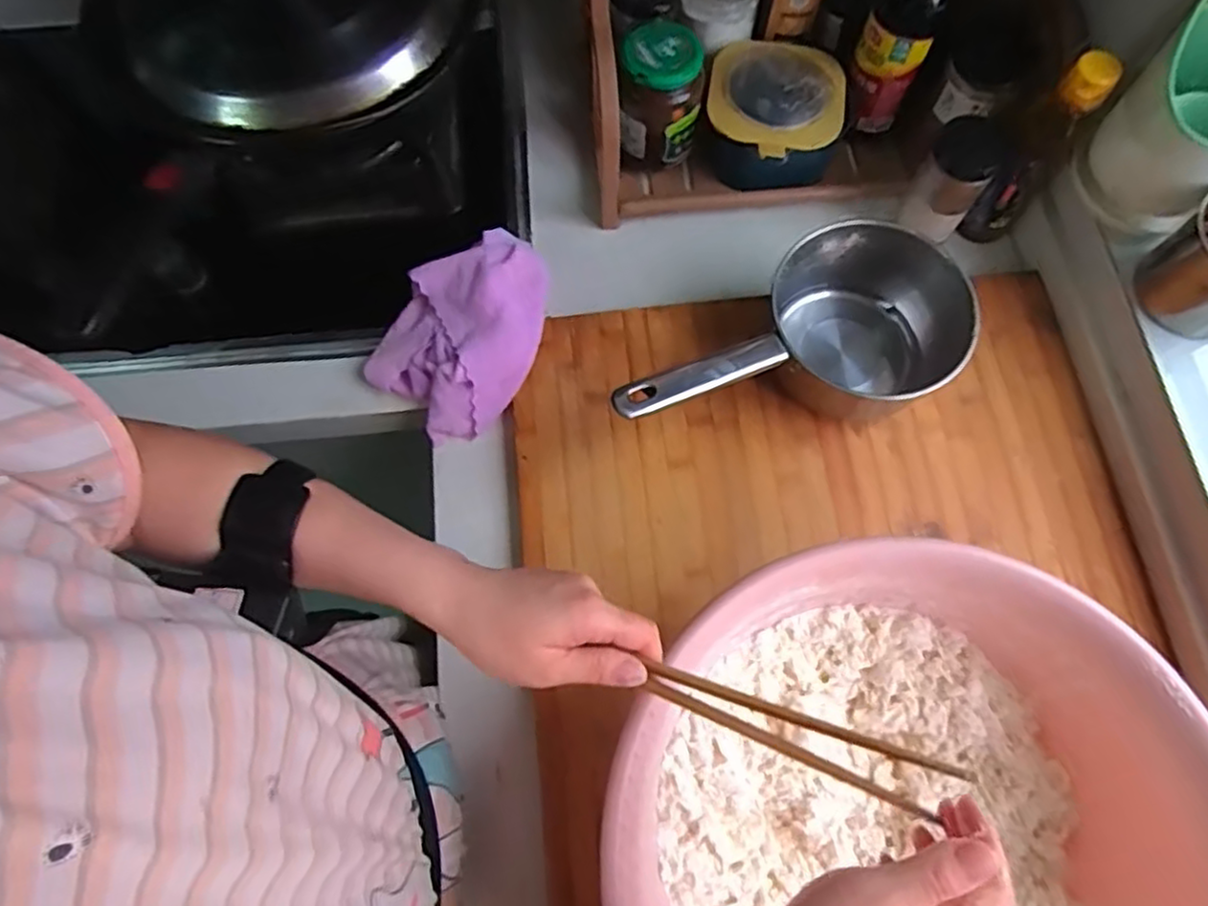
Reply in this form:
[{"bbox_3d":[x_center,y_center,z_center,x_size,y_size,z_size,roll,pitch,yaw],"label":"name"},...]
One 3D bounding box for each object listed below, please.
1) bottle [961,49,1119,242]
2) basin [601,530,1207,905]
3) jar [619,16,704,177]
[{"bbox_3d":[0.358,-0.251,0.577,0.048,0.158,0.054,10,71,4],"label":"bottle"},{"bbox_3d":[0.186,0.236,0.409,0.319,0.124,0.344,-17,72,-6],"label":"basin"},{"bbox_3d":[0.048,-0.302,0.590,0.067,0.100,0.059,0,71,0],"label":"jar"}]

